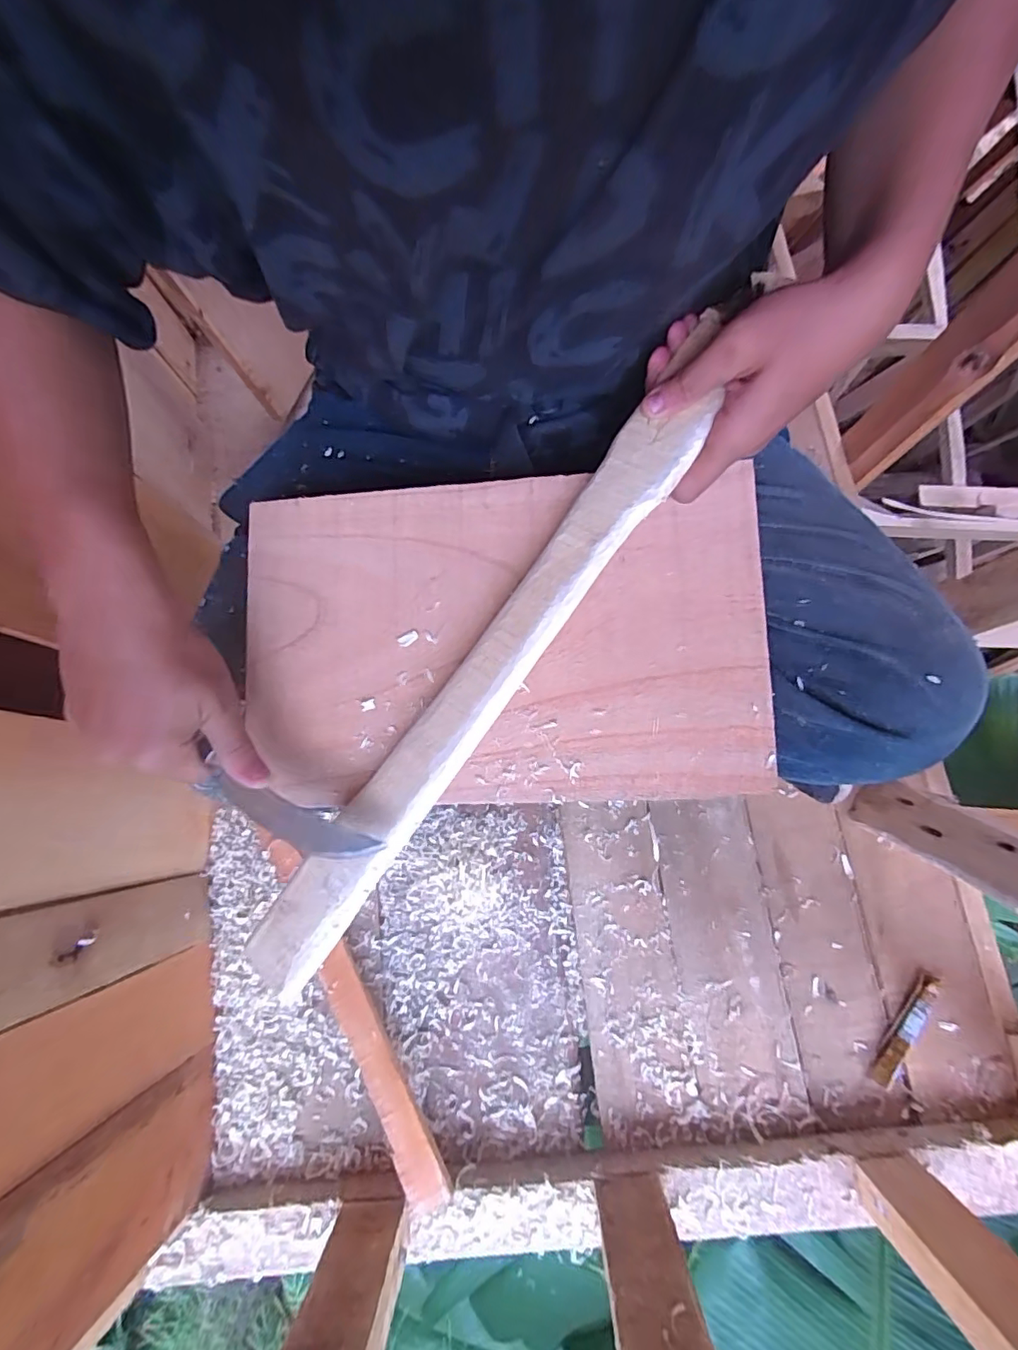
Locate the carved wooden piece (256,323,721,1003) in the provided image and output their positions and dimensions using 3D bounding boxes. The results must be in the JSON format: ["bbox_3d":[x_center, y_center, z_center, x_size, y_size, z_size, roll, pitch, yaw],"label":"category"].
[{"bbox_3d":[-0.020,0.009,0.334,0.044,0.028,0.413,36,90,8],"label":"carved wooden piece"}]

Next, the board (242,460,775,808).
[{"bbox_3d":[-0.011,-0.025,0.349,0.321,0.005,0.203,-2,82,7],"label":"board"}]

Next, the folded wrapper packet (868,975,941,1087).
[{"bbox_3d":[0.339,0.304,0.475,0.016,0.015,0.099,34,81,7],"label":"folded wrapper packet"}]

